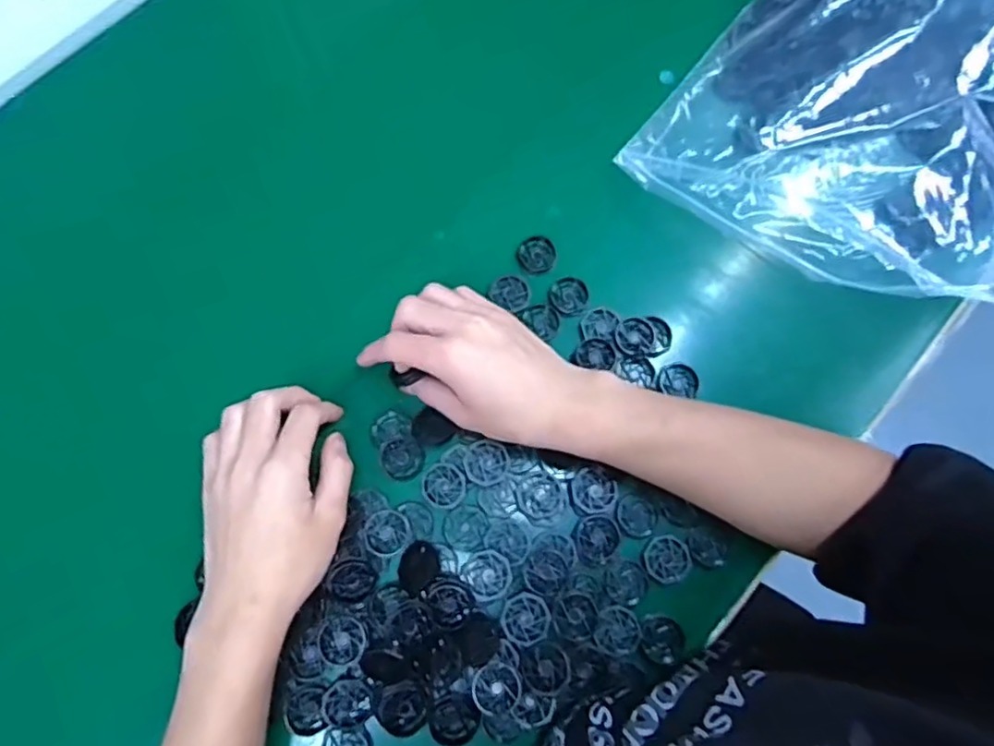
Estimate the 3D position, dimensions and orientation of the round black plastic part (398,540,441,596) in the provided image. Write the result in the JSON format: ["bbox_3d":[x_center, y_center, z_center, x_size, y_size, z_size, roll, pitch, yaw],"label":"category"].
[{"bbox_3d":[-0.053,0.129,0.415,0.026,0.008,0.031,42,76,12],"label":"round black plastic part"}]

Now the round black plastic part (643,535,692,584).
[{"bbox_3d":[0.118,0.129,0.431,0.032,0.004,0.031,0,72,0],"label":"round black plastic part"}]

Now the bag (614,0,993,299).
[{"bbox_3d":[0.331,-0.255,0.503,0.291,0.102,0.380,33,74,10],"label":"bag"}]

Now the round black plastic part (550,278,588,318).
[{"bbox_3d":[0.056,-0.060,0.482,0.029,0.006,0.030,0,72,0],"label":"round black plastic part"}]

